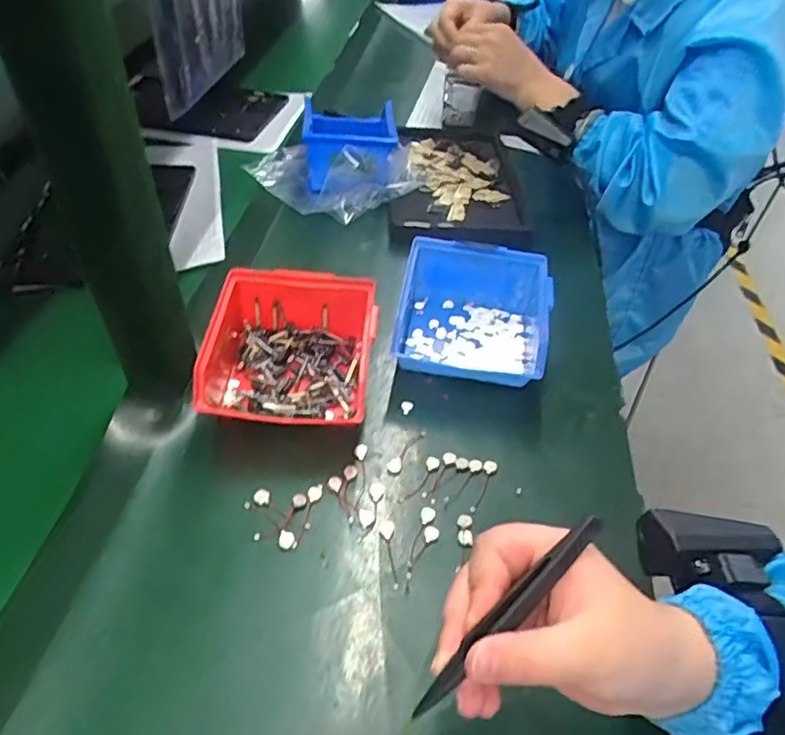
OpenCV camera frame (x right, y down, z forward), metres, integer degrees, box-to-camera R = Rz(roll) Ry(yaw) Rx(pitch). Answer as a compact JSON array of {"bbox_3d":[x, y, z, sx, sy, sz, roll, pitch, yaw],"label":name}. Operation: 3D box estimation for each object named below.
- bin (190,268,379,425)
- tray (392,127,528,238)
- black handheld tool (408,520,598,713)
[{"bbox_3d":[-0.081,-0.008,0.486,0.133,0.071,0.133,4,43,1],"label":"bin"},{"bbox_3d":[0.085,-0.233,0.755,0.159,0.034,0.276,2,43,1],"label":"tray"},{"bbox_3d":[0.051,0.107,0.267,0.115,0.008,0.008,-43,59,-11],"label":"black handheld tool"}]

